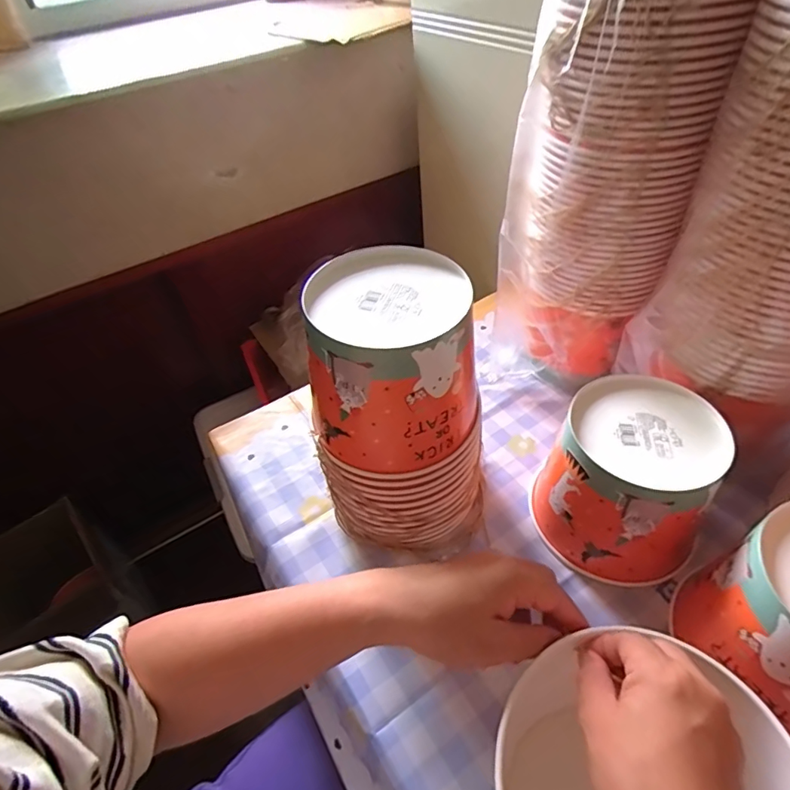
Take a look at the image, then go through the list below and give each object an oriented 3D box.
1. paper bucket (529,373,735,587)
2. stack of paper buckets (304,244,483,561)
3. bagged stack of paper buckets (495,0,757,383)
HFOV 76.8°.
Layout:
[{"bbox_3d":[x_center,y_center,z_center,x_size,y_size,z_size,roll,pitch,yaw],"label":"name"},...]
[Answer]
[{"bbox_3d":[0.216,0.080,0.471,0.142,0.130,0.144,24,53,27],"label":"paper bucket"},{"bbox_3d":[0.009,0.018,0.465,0.142,0.249,0.145,4,47,11],"label":"stack of paper buckets"},{"bbox_3d":[0.192,-0.207,0.506,0.155,0.418,0.133,-2,46,6],"label":"bagged stack of paper buckets"}]

